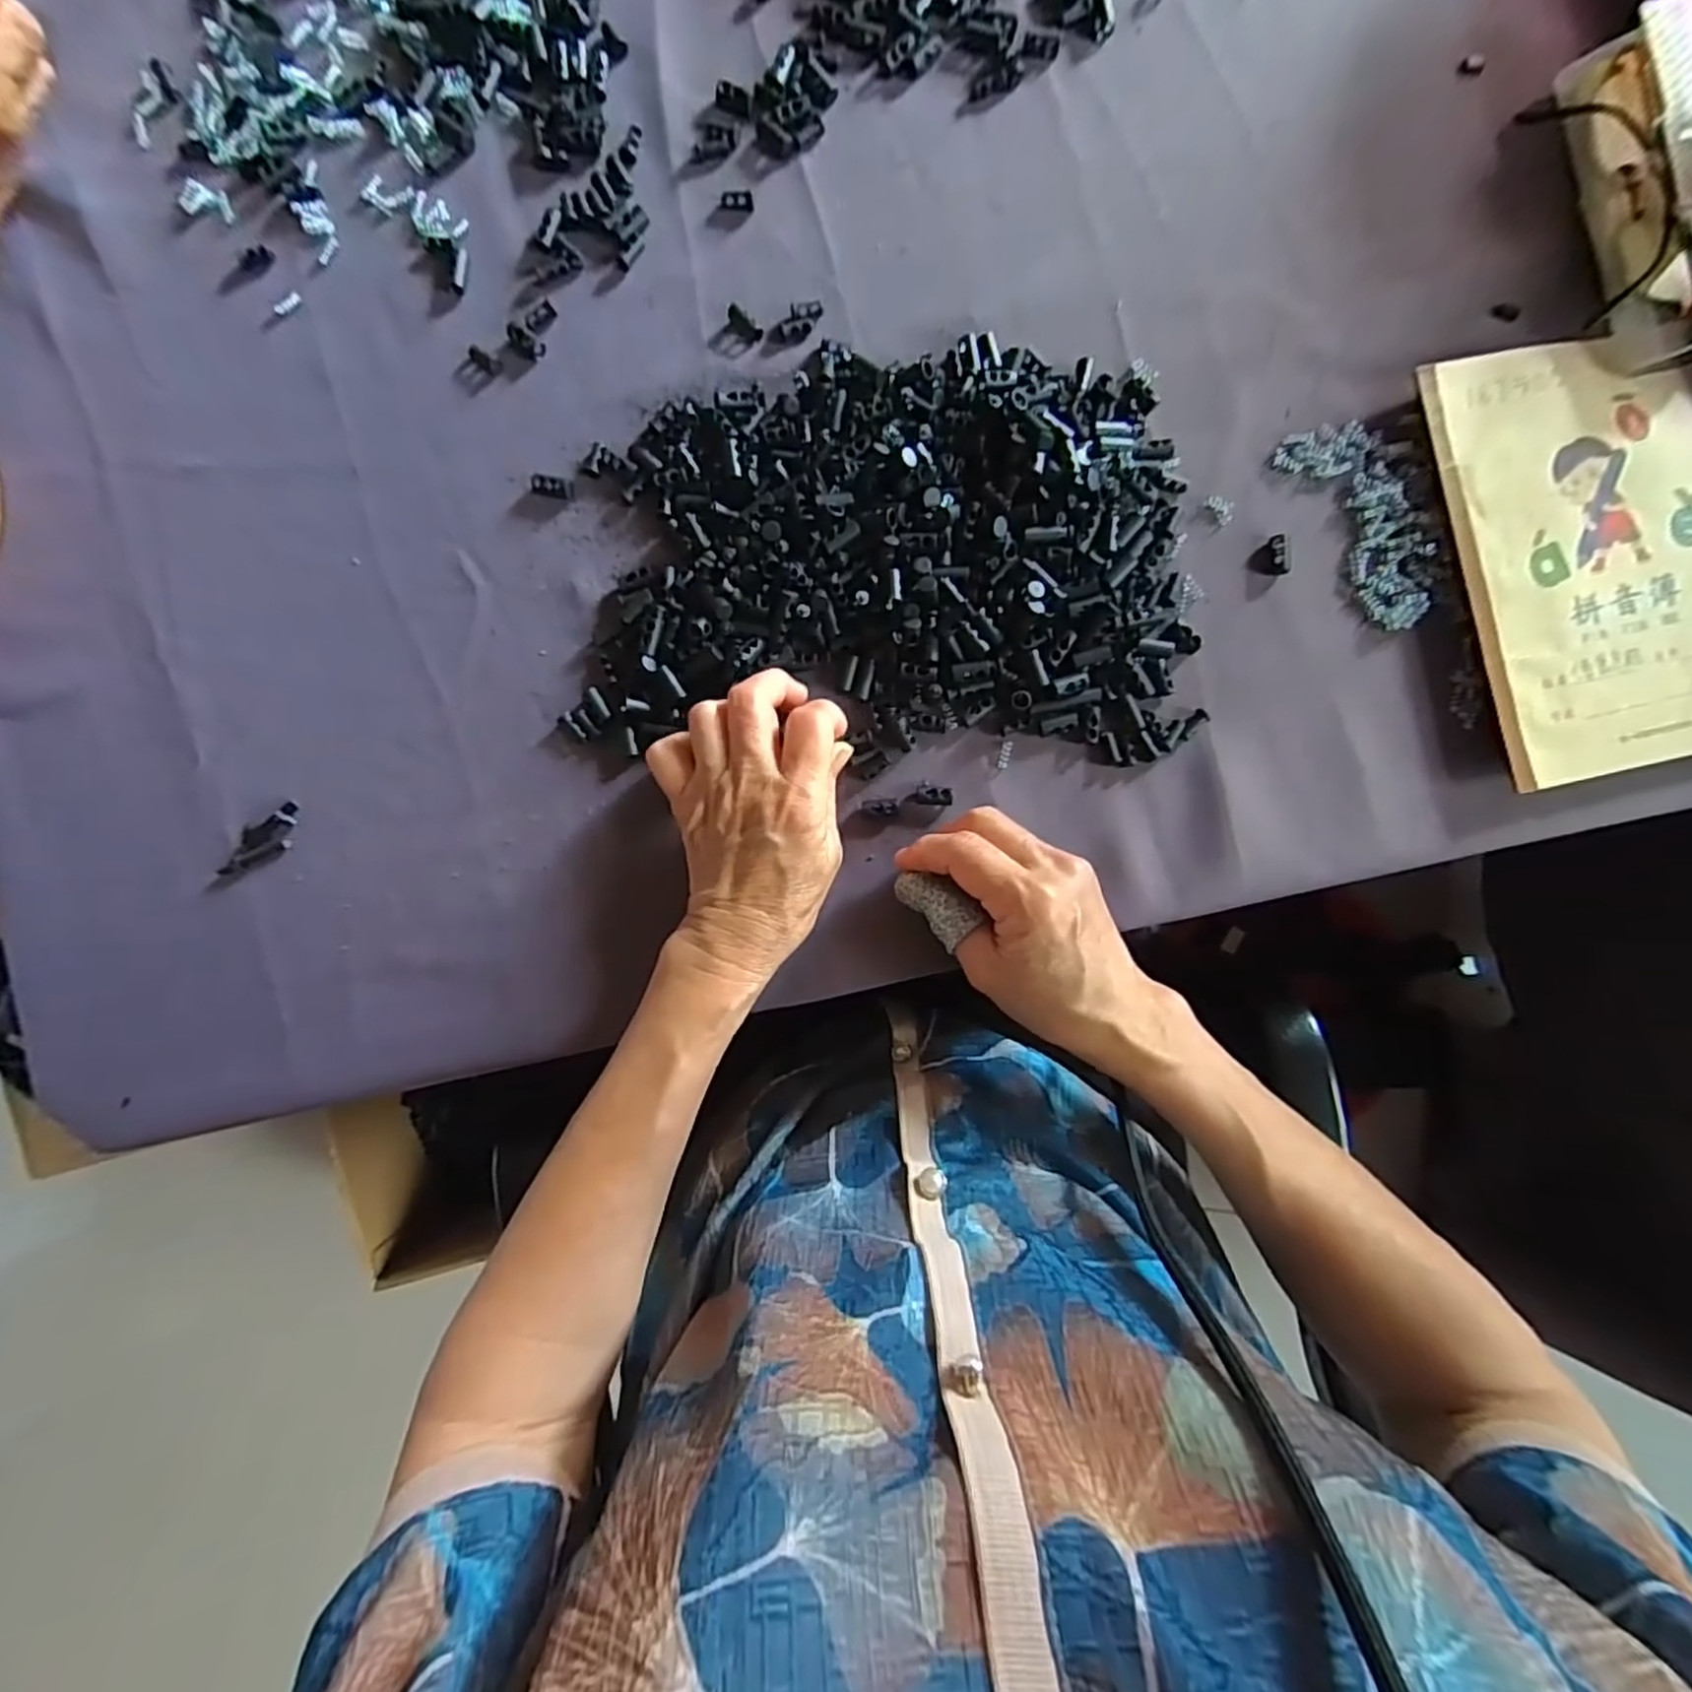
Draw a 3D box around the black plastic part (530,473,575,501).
[{"bbox_3d":[-0.145,-0.178,0.355,0.021,0.006,0.010,10,90,1],"label":"black plastic part"}]

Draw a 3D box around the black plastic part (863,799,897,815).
[{"bbox_3d":[0.017,-0.019,0.354,0.017,0.007,0.008,-1,89,1],"label":"black plastic part"}]

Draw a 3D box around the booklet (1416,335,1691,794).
[{"bbox_3d":[0.360,-0.140,0.338,0.136,0.008,0.203,-13,88,-1],"label":"booklet"}]

